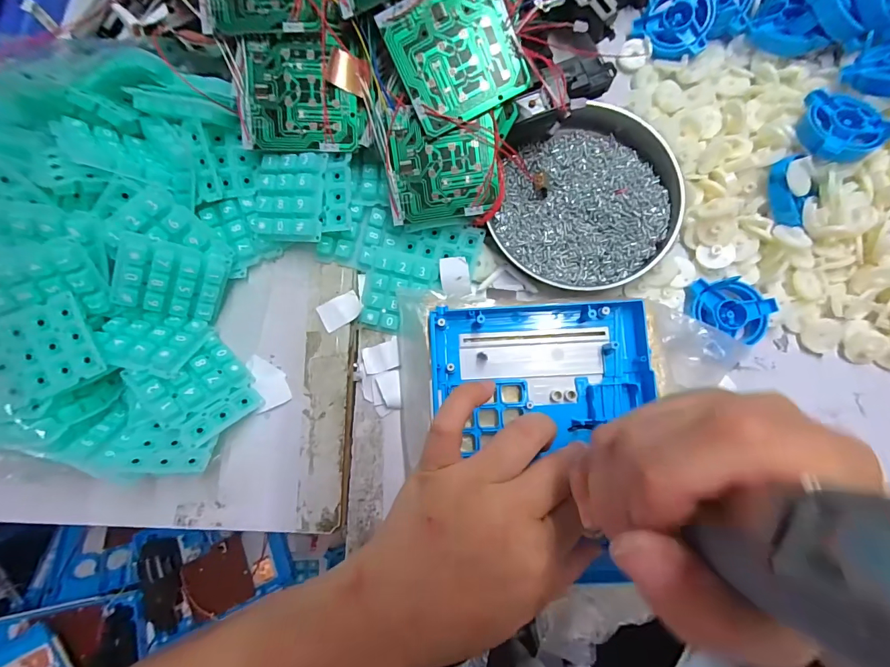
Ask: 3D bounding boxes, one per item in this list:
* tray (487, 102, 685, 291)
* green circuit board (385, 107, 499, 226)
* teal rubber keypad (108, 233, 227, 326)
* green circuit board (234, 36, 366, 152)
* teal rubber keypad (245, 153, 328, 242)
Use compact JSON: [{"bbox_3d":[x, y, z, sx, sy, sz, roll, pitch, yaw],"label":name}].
[{"bbox_3d":[0.102,-0.104,0.293,0.123,0.023,0.140,11,83,4],"label":"tray"},{"bbox_3d":[-0.002,-0.112,0.267,0.071,0.006,0.068,-5,106,1],"label":"green circuit board"},{"bbox_3d":[-0.176,-0.034,0.259,0.059,0.009,0.047,14,112,-32],"label":"teal rubber keypad"},{"bbox_3d":[-0.094,-0.155,0.260,0.078,0.005,0.067,-1,98,-4],"label":"green circuit board"},{"bbox_3d":[-0.108,-0.092,0.270,0.052,0.009,0.056,5,92,14],"label":"teal rubber keypad"}]

